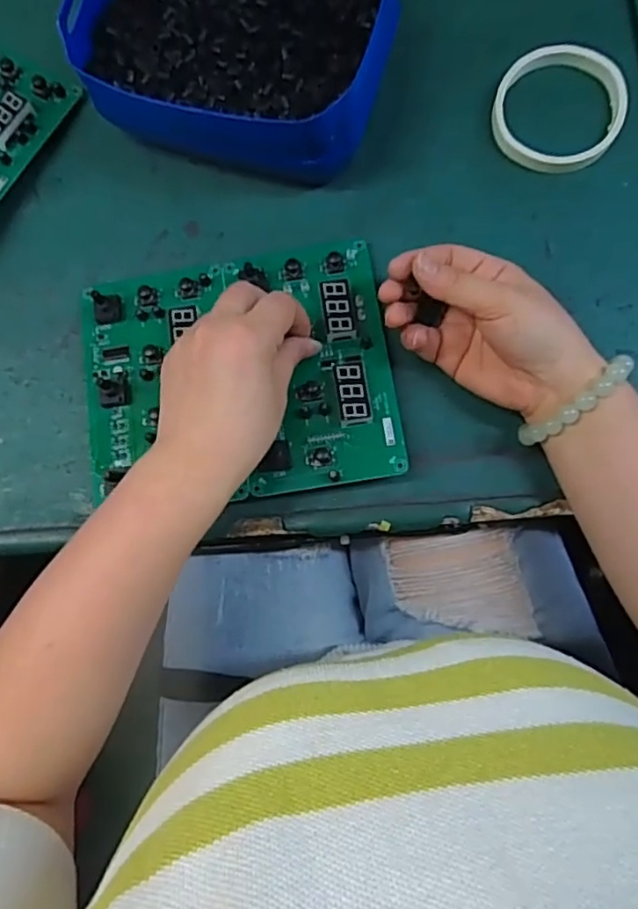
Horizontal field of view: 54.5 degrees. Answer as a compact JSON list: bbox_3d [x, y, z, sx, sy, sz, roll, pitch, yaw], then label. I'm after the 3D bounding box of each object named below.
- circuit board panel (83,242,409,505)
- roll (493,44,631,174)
[{"bbox_3d":[-0.054,-0.053,0.411,0.201,0.029,0.164,-8,84,3],"label":"circuit board panel"},{"bbox_3d":[0.166,-0.239,0.427,0.087,0.008,0.086,0,85,3],"label":"roll"}]

